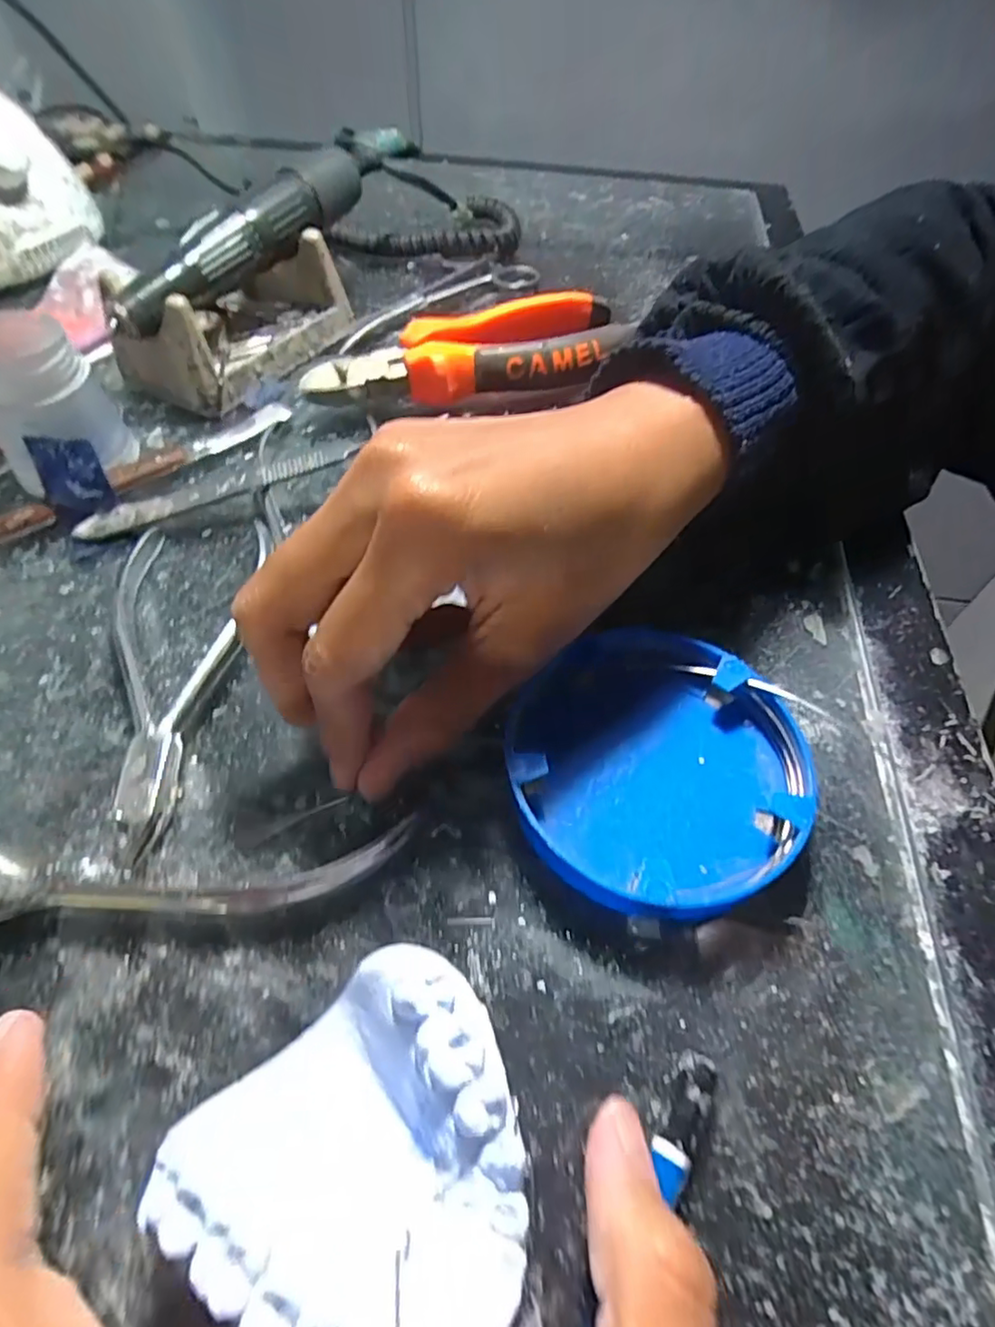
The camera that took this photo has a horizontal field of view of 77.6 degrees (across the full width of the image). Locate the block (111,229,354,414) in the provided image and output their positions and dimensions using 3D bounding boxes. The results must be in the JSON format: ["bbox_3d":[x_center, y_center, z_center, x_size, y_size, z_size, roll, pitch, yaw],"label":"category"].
[{"bbox_3d":[-0.121,-0.162,0.285,0.060,0.038,0.098,27,58,16],"label":"block"}]

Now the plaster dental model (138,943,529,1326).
[{"bbox_3d":[-0.021,0.092,0.115,0.058,0.026,0.055,-38,64,-25],"label":"plaster dental model"}]

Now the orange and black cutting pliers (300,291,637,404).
[{"bbox_3d":[-0.010,-0.136,0.280,0.148,0.025,0.055,-18,57,-14],"label":"orange and black cutting pliers"}]

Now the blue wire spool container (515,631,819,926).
[{"bbox_3d":[0.043,0.026,0.172,0.078,0.017,0.079,1,54,-2],"label":"blue wire spool container"}]

